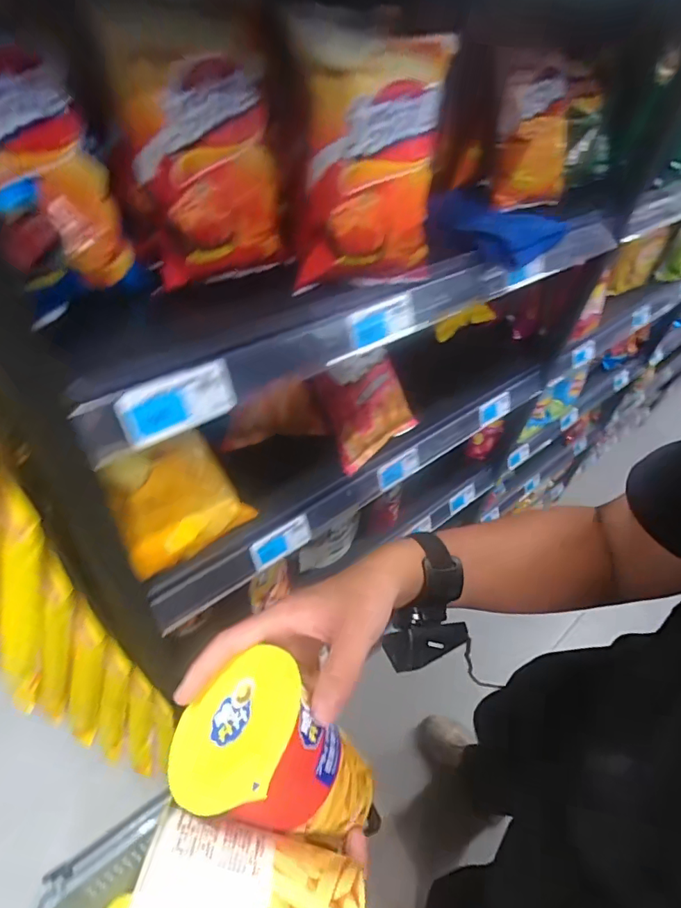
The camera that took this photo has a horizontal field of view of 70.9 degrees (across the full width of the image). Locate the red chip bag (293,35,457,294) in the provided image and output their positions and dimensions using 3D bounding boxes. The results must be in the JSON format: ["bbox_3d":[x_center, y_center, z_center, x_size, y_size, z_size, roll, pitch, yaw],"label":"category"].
[{"bbox_3d":[0.038,-0.239,0.407,0.127,0.189,0.054,-1,35,-11],"label":"red chip bag"}]

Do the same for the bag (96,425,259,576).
[{"bbox_3d":[-0.189,0.048,0.531,0.145,0.055,0.129,-29,94,-51],"label":"bag"}]

